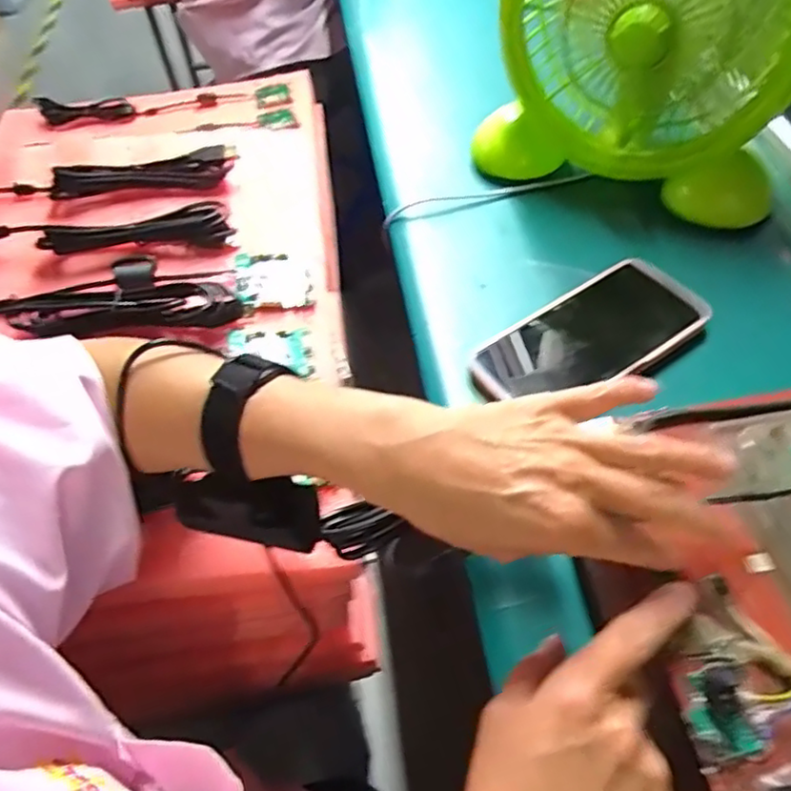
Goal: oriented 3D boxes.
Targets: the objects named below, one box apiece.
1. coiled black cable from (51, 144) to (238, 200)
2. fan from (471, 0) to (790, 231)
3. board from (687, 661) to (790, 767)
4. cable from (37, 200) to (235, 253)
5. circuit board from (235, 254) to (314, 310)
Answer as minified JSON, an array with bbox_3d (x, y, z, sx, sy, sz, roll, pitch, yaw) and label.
[{"bbox_3d":[-0.211,-0.187,0.541,0.152,0.023,0.026,-12,54,-5],"label":"coiled black cable"},{"bbox_3d":[0.205,-0.303,0.495,0.241,0.259,0.141,17,56,15],"label":"fan"},{"bbox_3d":[0.146,0.120,0.253,0.061,0.013,0.034,-15,54,-8],"label":"board"},{"bbox_3d":[-0.204,-0.133,0.507,0.140,0.025,0.029,-11,54,-5],"label":"cable"},{"bbox_3d":[-0.095,-0.089,0.500,0.057,0.006,0.054,-4,54,-21],"label":"circuit board"}]

